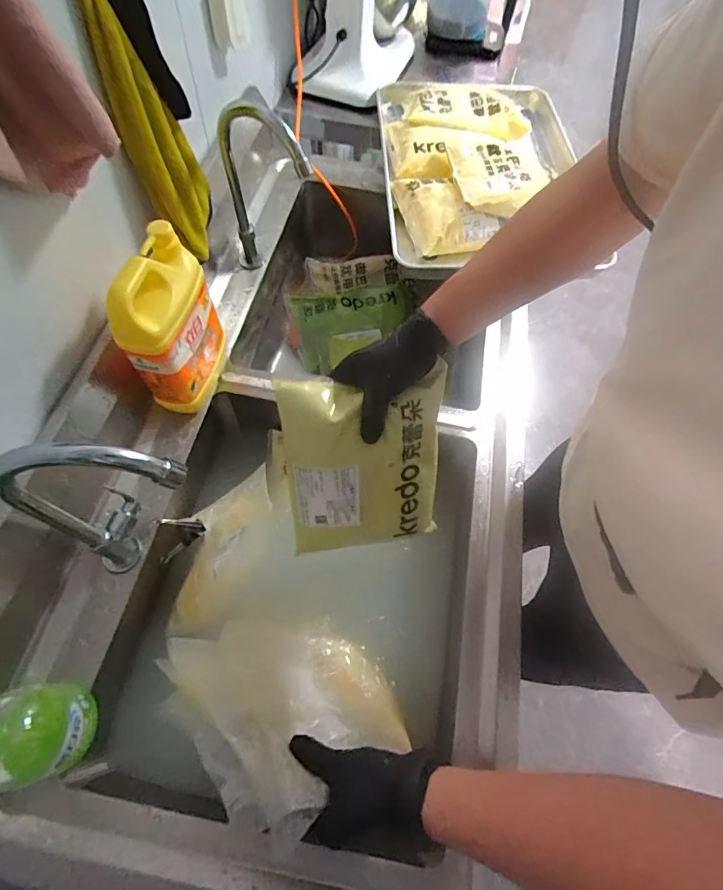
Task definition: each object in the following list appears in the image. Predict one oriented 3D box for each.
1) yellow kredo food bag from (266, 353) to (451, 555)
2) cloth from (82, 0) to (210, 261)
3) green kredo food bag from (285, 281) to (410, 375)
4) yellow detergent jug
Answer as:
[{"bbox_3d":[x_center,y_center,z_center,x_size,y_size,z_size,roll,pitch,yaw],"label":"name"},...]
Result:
[{"bbox_3d":[0.005,0.031,0.545,0.184,0.264,0.036,-5,31,-6],"label":"yellow kredo food bag"},{"bbox_3d":[-0.248,-0.383,0.548,0.082,0.315,0.081,-11,64,-10],"label":"cloth"},{"bbox_3d":[-0.015,-0.261,0.935,0.249,0.043,0.184,-16,64,-12],"label":"green kredo food bag"},{"bbox_3d":[-0.239,-0.153,0.578,0.073,0.195,0.132,11,62,2],"label":"yellow detergent jug"}]

